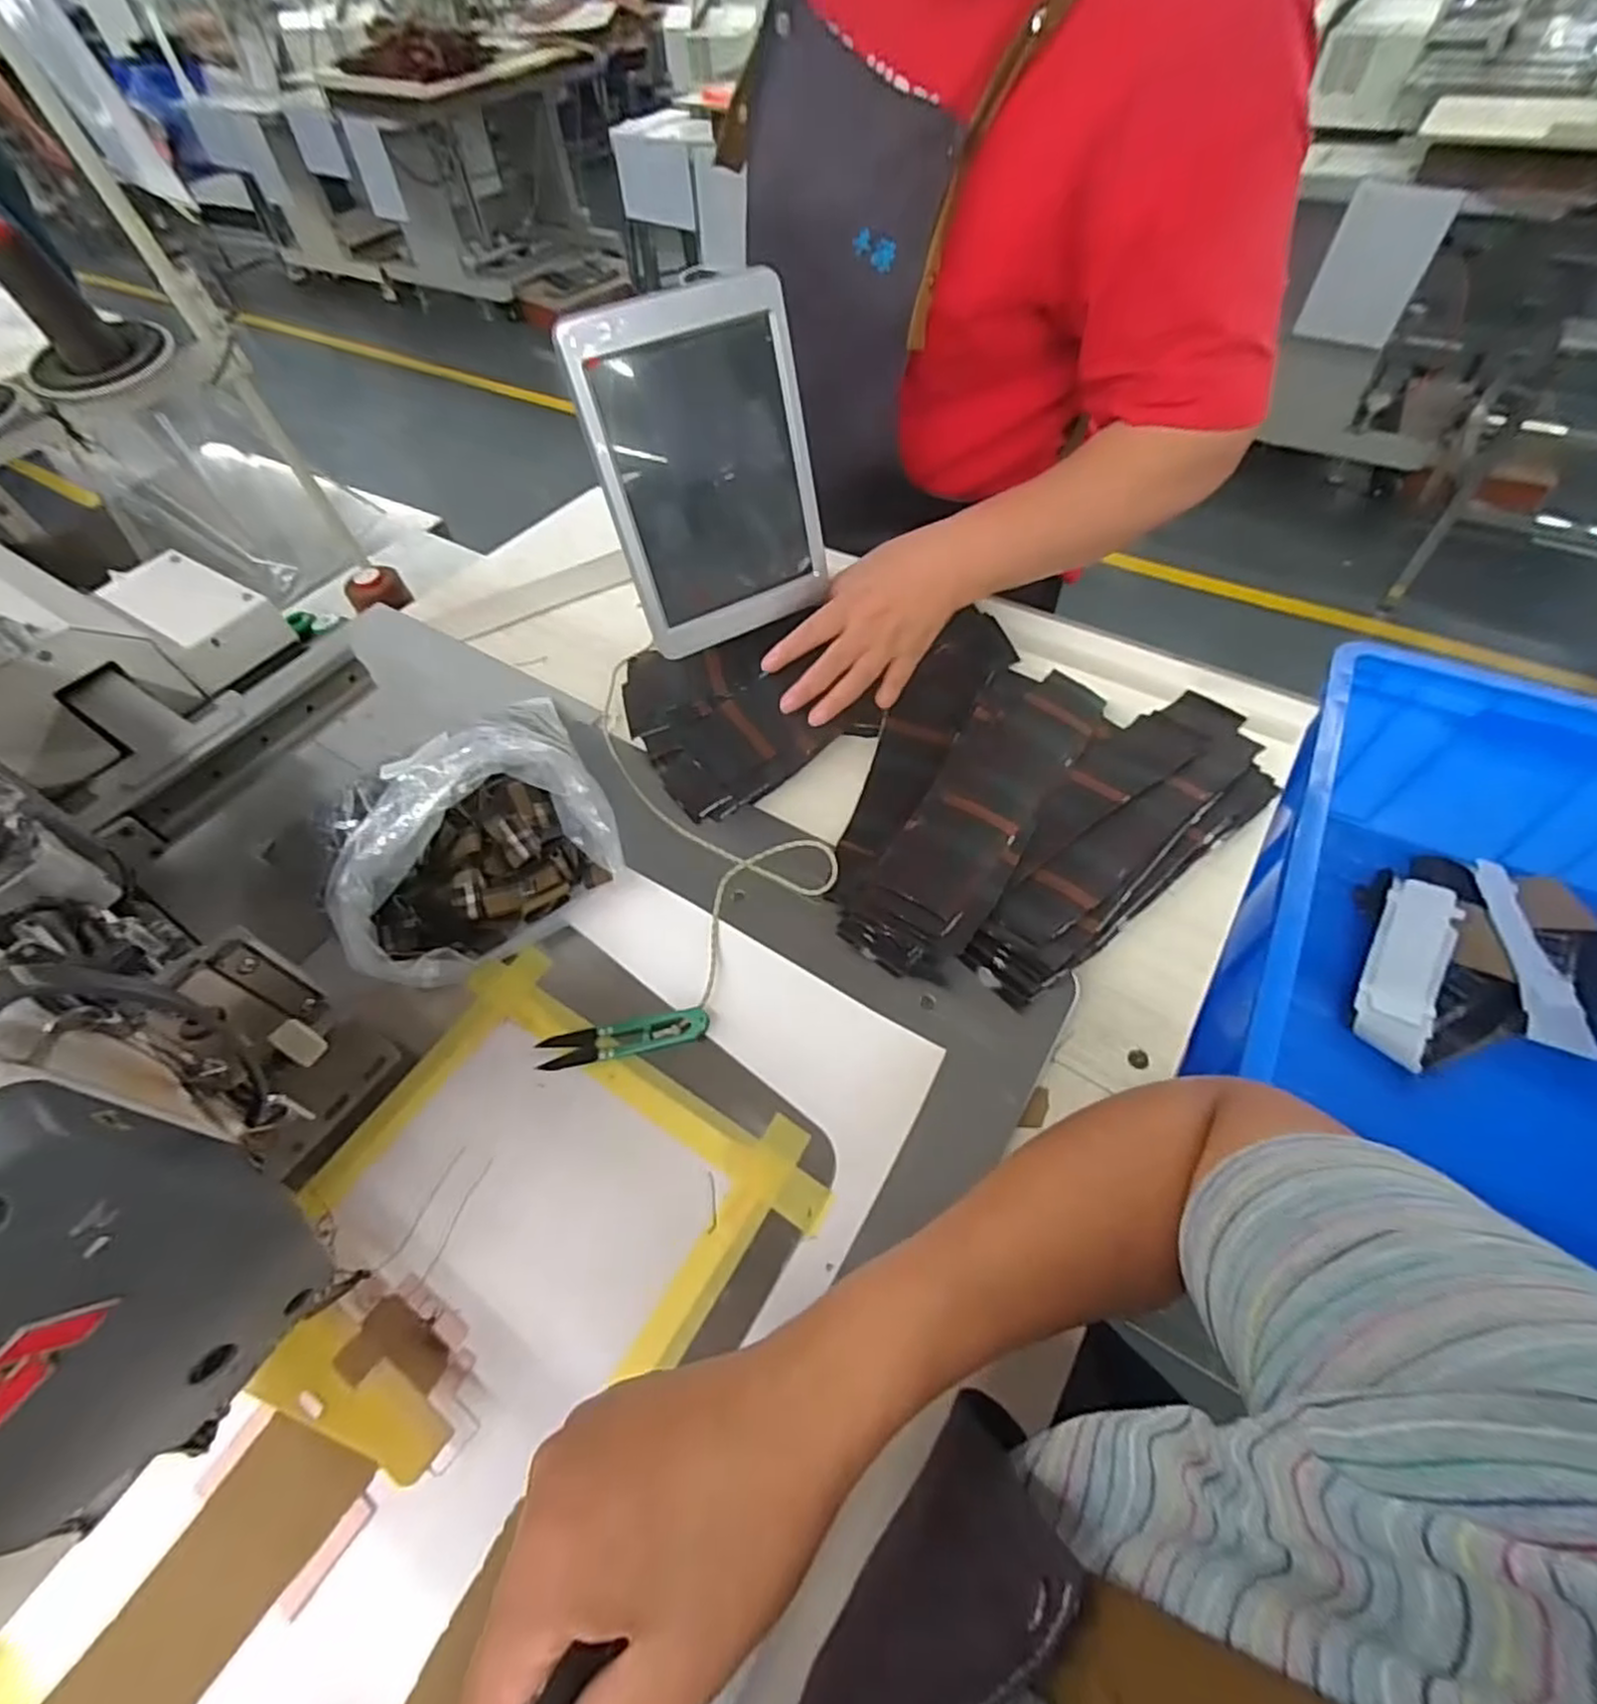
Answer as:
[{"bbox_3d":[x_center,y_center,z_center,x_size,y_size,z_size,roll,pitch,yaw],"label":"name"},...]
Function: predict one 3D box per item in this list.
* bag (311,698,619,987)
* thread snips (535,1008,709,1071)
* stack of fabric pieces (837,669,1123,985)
[{"bbox_3d":[-0.214,-0.004,0.463,0.168,0.118,0.104,-35,59,-19],"label":"bag"},{"bbox_3d":[-0.107,0.115,0.443,0.103,0.009,0.022,-10,55,-3],"label":"thread snips"},{"bbox_3d":[0.137,-0.043,0.528,0.104,0.034,0.310,29,62,22],"label":"stack of fabric pieces"}]

